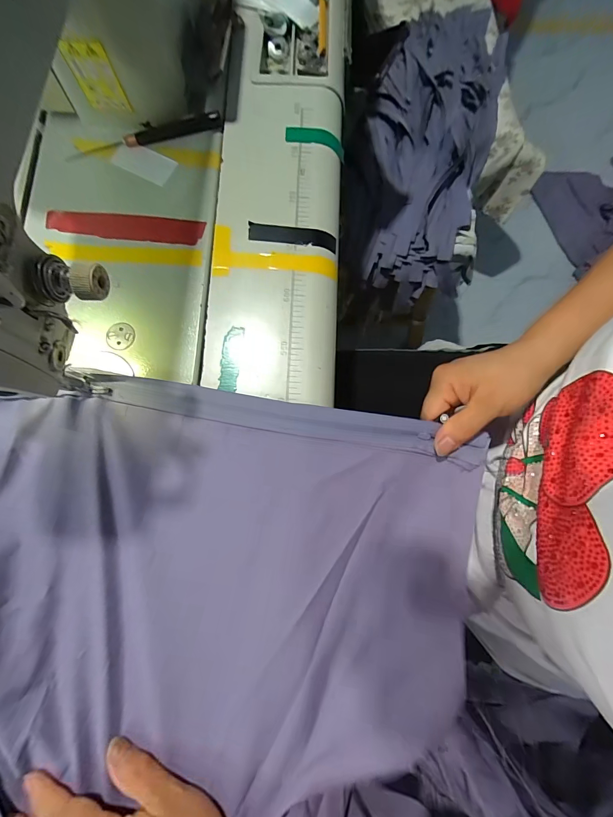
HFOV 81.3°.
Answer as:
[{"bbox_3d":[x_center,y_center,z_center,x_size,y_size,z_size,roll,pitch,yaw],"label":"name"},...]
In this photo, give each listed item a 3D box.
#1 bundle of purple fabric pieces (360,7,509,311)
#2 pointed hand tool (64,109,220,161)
[{"bbox_3d":[0.255,-0.561,0.703,0.243,0.089,0.689,11,80,3],"label":"bundle of purple fabric pieces"},{"bbox_3d":[-0.154,-0.260,0.340,0.147,0.010,0.017,-18,79,-3],"label":"pointed hand tool"}]

